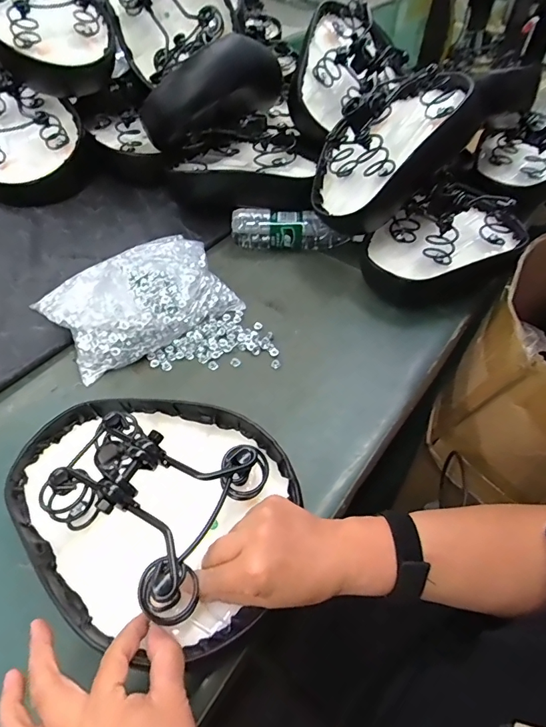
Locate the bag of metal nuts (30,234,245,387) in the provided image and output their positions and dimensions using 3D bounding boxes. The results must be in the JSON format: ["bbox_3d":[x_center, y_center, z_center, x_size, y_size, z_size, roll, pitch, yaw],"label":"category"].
[{"bbox_3d":[-0.195,-0.102,0.618,0.248,0.053,0.182,-31,60,-24],"label":"bag of metal nuts"}]

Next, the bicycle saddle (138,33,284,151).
[{"bbox_3d":[-0.092,-0.482,0.739,0.098,0.141,0.265,37,59,25],"label":"bicycle saddle"}]

